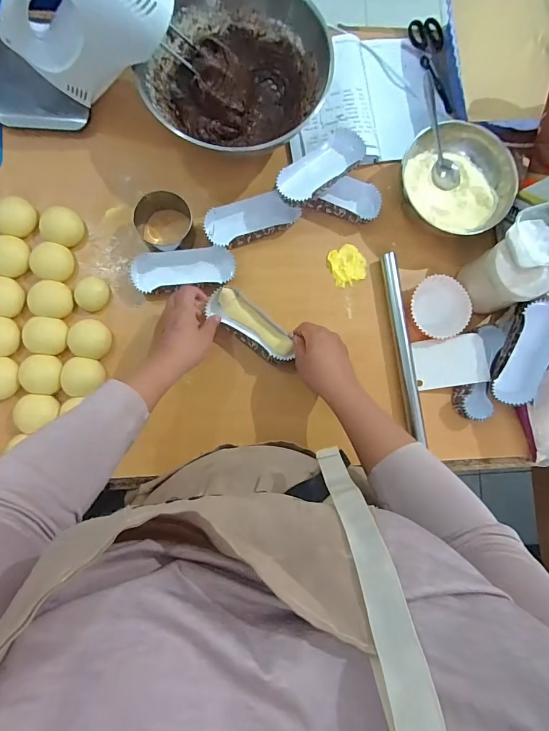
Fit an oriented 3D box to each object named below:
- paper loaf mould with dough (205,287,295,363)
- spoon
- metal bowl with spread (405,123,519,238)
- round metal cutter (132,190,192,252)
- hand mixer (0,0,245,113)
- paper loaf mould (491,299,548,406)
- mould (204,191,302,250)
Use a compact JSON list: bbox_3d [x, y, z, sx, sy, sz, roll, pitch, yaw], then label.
[{"bbox_3d":[-0.032,-0.059,0.565,0.141,0.029,0.054,41,84,3],"label":"paper loaf mould with dough"},{"bbox_3d":[0.248,-0.348,0.580,0.032,0.021,0.160,-22,109,-6],"label":"spoon"},{"bbox_3d":[0.275,-0.281,0.594,0.169,0.057,0.156,26,84,-2],"label":"metal bowl with spread"},{"bbox_3d":[-0.160,-0.210,0.563,0.081,0.037,0.074,0,86,-5],"label":"round metal cutter"},{"bbox_3d":[-0.215,-0.432,0.498,0.317,0.173,0.089,0,86,-5],"label":"hand mixer"},{"bbox_3d":[0.358,-0.020,0.555,0.064,0.051,0.152,15,103,-3],"label":"paper loaf mould"},{"bbox_3d":[-0.035,-0.222,0.594,0.140,0.029,0.065,-20,87,-6],"label":"mould"}]

